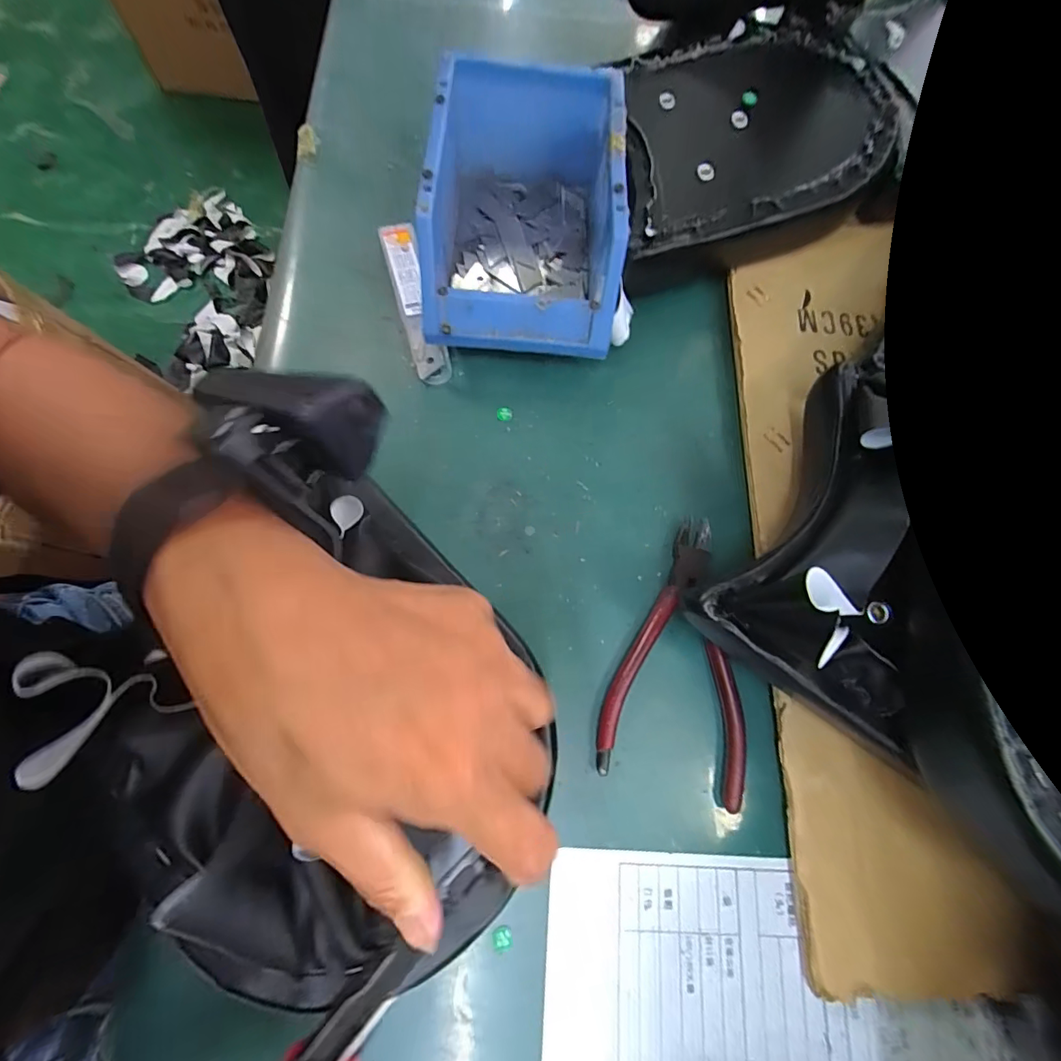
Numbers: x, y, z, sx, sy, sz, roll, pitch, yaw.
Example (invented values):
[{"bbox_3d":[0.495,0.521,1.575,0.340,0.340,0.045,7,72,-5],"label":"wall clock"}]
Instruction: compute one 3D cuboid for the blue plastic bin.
[{"bbox_3d":[-0.002,-0.201,0.303,0.113,0.079,0.168,4,74,-1],"label":"blue plastic bin"}]

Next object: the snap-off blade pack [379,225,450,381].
[{"bbox_3d":[-0.079,-0.157,0.319,0.024,0.018,0.122,-15,75,-6],"label":"snap-off blade pack"}]

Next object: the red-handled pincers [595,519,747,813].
[{"bbox_3d":[0.093,0.069,0.265,0.079,0.009,0.147,19,74,4],"label":"red-handled pincers"}]

